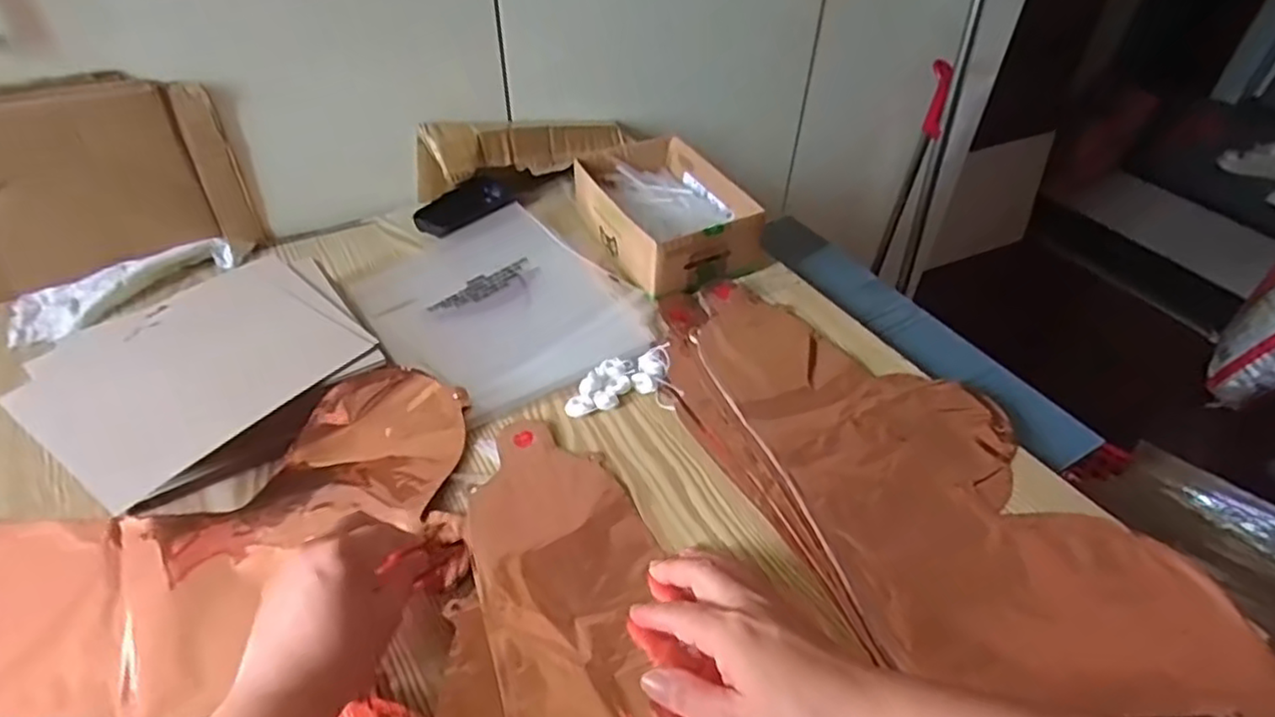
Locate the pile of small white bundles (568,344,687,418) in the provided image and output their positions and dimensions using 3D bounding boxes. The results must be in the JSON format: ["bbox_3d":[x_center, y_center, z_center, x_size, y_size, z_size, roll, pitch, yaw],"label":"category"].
[{"bbox_3d":[-0.013,0.017,0.551,0.090,0.020,0.054,-7,45,-9],"label":"pile of small white bundles"}]

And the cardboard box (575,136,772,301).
[{"bbox_3d":[0.029,-0.155,0.701,0.137,0.057,0.201,-20,49,-21],"label":"cardboard box"}]

